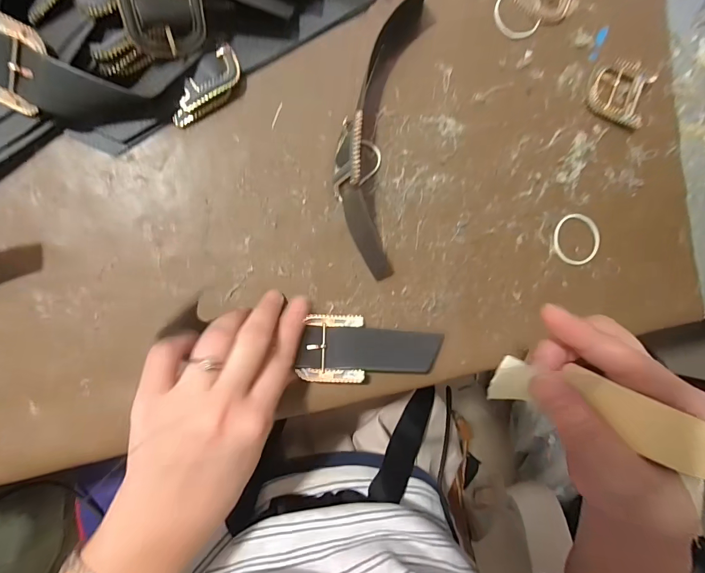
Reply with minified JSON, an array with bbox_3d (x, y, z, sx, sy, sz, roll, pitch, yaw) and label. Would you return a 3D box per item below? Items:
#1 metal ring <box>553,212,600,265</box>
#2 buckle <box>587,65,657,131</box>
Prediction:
[{"bbox_3d":[0.183,-0.038,0.300,0.039,0.004,0.041,0,90,-10],"label":"metal ring"},{"bbox_3d":[0.220,-0.160,0.304,0.047,0.008,0.050,20,87,-9],"label":"buckle"}]

